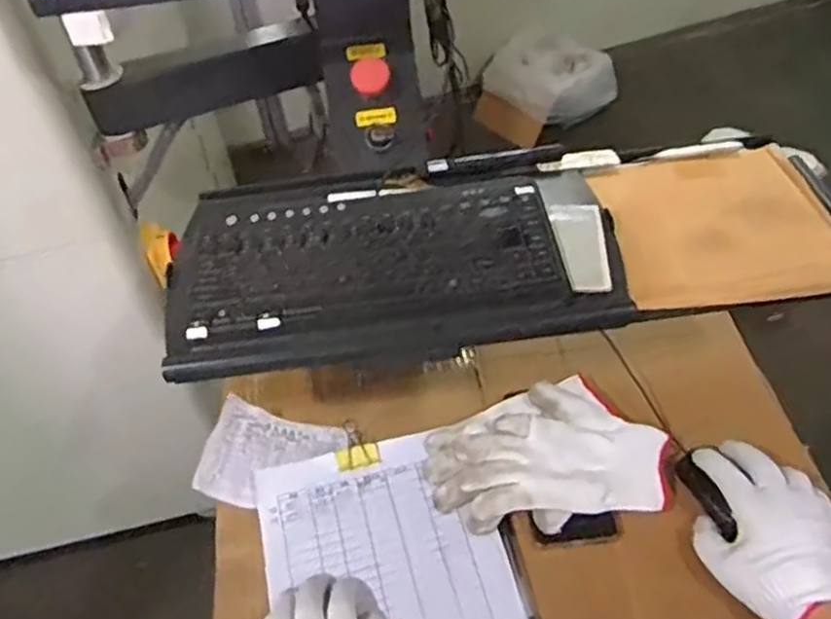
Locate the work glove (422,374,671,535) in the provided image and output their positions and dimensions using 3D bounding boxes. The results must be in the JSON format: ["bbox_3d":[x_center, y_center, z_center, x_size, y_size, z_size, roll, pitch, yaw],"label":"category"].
[{"bbox_3d":[0.121,0.137,0.701,0.213,0.034,0.138,-10,47,-2],"label":"work glove"}]

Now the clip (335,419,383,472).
[{"bbox_3d":[-0.062,0.134,0.749,0.042,0.018,0.063,-16,47,-8],"label":"clip"}]

